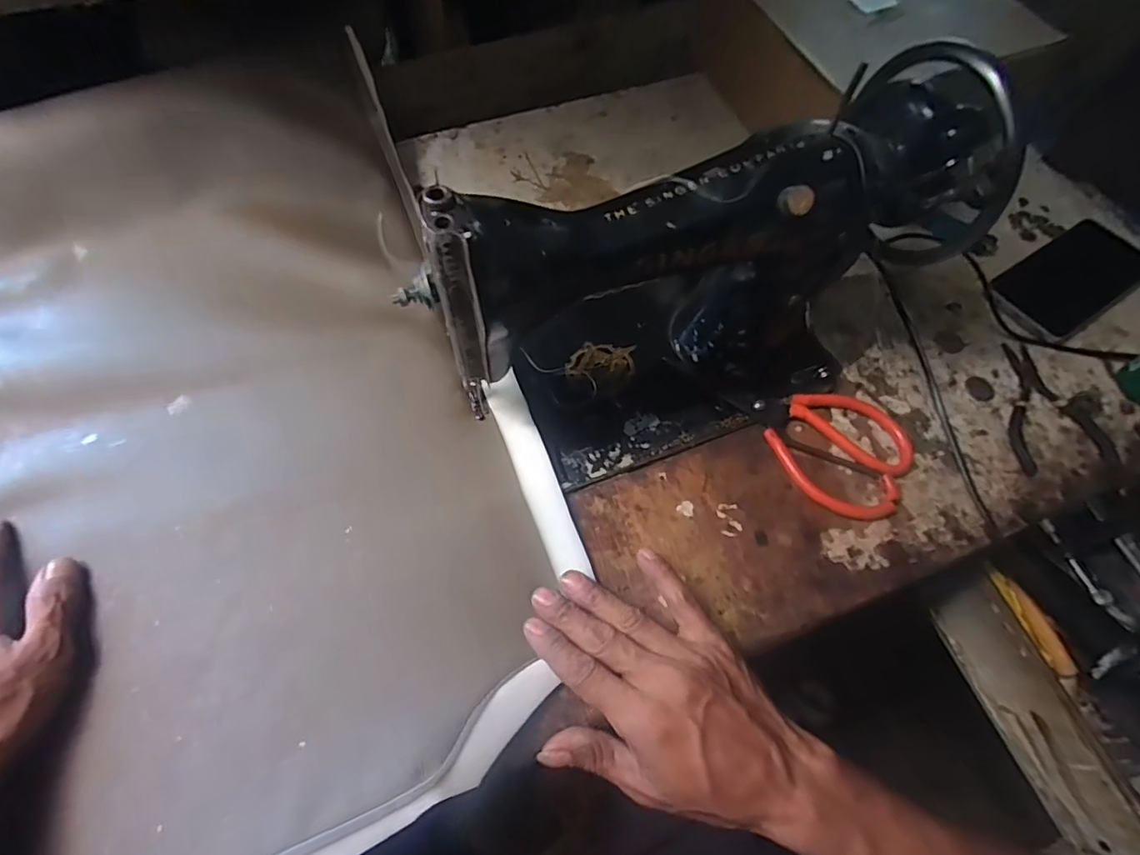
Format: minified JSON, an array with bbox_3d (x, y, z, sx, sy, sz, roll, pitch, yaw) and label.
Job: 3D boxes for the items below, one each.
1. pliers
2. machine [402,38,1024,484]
[{"bbox_3d":[0.391,-0.019,0.446,0.080,0.009,0.115,-4,62,-5],"label":"pliers"},{"bbox_3d":[0.083,-0.098,0.369,0.330,0.197,0.149,-17,65,-13],"label":"machine"}]

